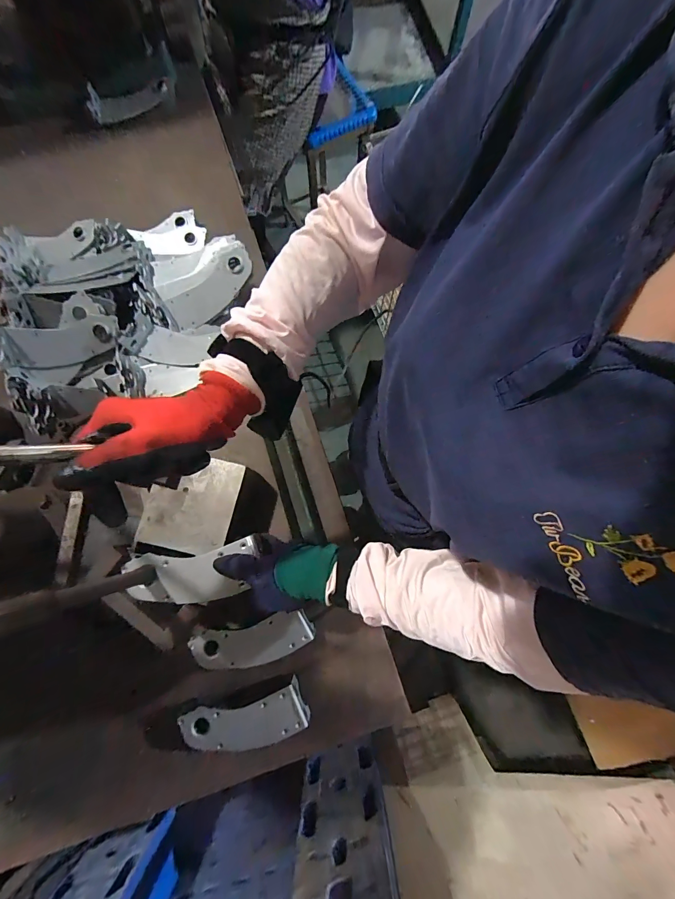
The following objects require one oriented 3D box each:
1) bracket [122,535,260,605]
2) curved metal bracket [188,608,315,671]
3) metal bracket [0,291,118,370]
[{"bbox_3d":[-0.185,0.158,0.431,0.157,0.009,0.067,-8,80,-1],"label":"bracket"},{"bbox_3d":[-0.129,0.296,0.530,0.187,0.044,0.068,-13,80,-4],"label":"curved metal bracket"},{"bbox_3d":[-0.449,-0.179,0.550,0.179,0.032,0.088,-28,119,-1],"label":"metal bracket"}]

